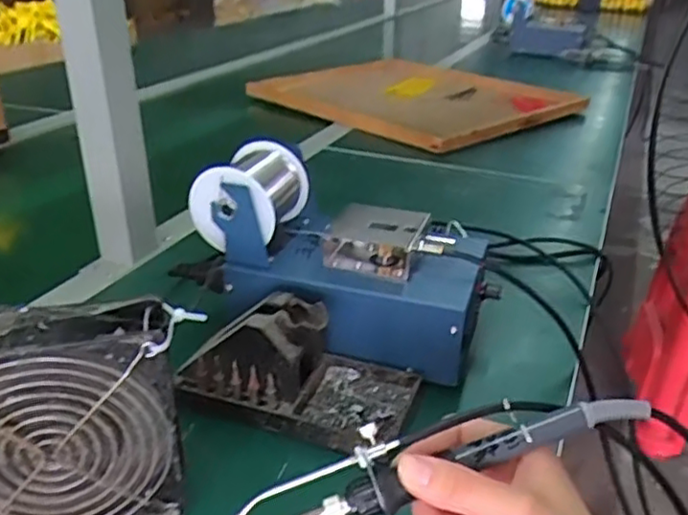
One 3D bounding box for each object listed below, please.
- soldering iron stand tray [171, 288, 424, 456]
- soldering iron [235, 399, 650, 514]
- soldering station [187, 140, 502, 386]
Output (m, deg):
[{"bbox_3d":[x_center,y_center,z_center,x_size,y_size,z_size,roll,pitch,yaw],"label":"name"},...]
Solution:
[{"bbox_3d":[-0.029,0.065,0.439,0.149,0.078,0.078,10,28,18],"label":"soldering iron stand tray"},{"bbox_3d":[0.039,0.091,0.311,0.207,0.029,0.025,-17,29,-5],"label":"soldering iron"},{"bbox_3d":[0.000,0.004,0.495,0.208,0.138,0.118,13,29,24],"label":"soldering station"}]

